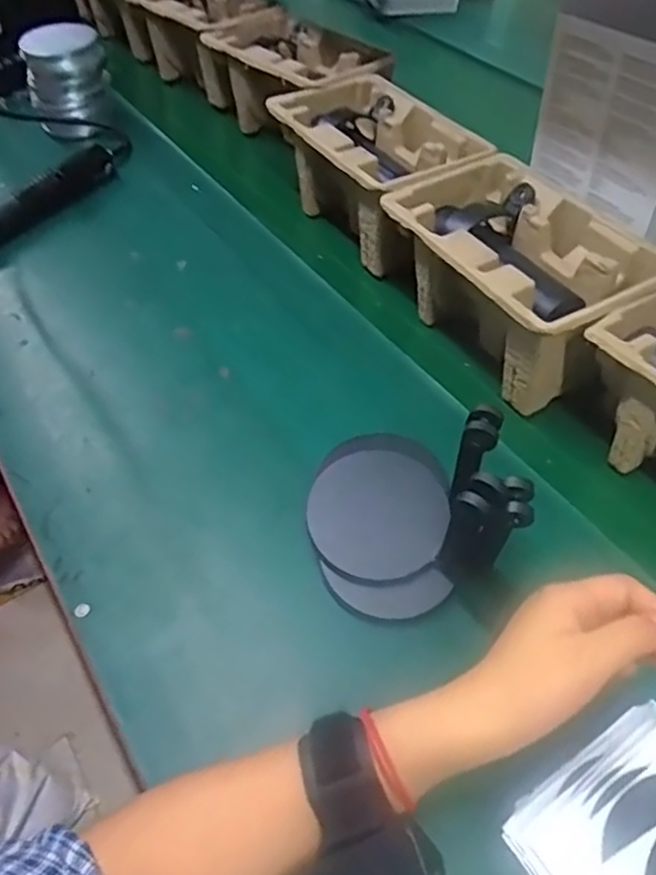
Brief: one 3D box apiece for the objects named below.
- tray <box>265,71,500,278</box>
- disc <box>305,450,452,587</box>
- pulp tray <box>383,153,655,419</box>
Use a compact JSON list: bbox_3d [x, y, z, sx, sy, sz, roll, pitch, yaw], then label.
[{"bbox_3d":[0.057,-0.288,0.717,0.154,0.097,0.234,-29,57,-19],"label":"tray"},{"bbox_3d":[0.035,0.053,0.470,0.095,0.004,0.092,-3,69,7],"label":"disc"},{"bbox_3d":[0.164,-0.147,0.593,0.149,0.098,0.227,-25,56,-16],"label":"pulp tray"}]

